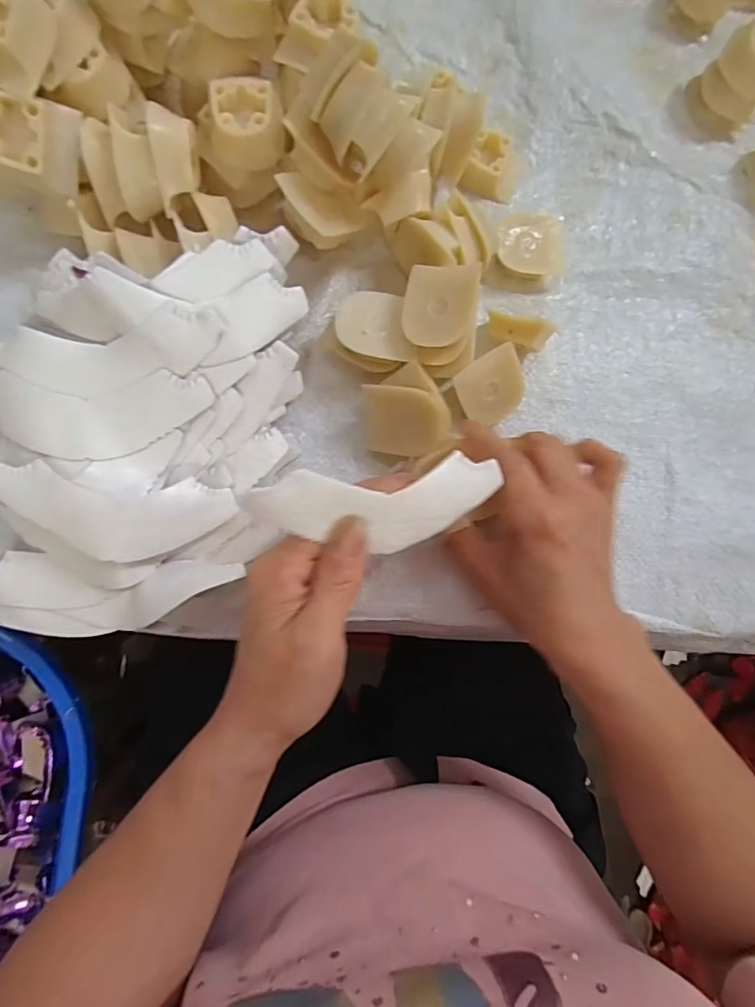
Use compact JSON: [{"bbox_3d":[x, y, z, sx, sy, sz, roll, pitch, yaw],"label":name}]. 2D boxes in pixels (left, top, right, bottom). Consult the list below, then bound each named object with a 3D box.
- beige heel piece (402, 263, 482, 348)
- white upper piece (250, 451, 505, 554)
[{"bbox_3d":[0.034,-0.106,0.274,0.038,0.004,0.043,7,91,13],"label":"beige heel piece"},{"bbox_3d":[0.003,0.001,0.216,0.109,0.017,0.037,-3,84,-25],"label":"white upper piece"}]

